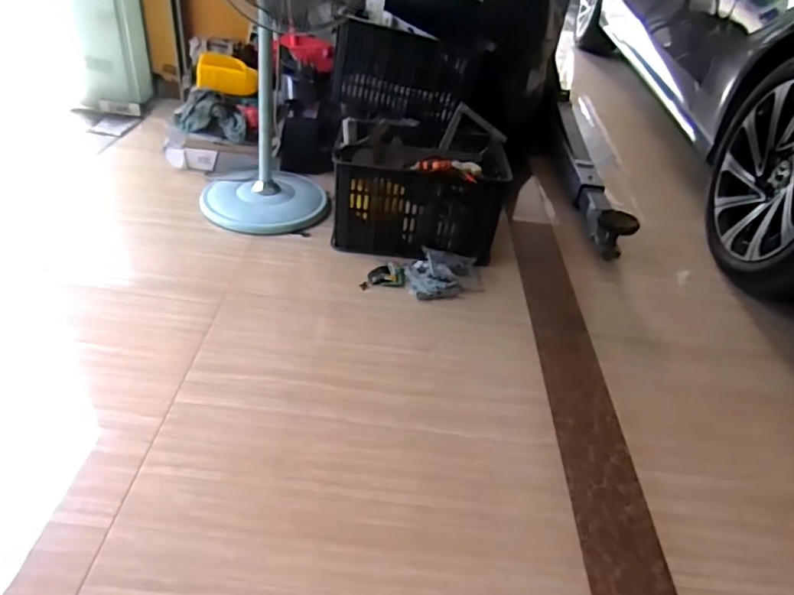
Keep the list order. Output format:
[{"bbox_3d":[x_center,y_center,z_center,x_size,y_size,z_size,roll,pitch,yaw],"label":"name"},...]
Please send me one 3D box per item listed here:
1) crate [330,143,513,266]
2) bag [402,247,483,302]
[{"bbox_3d":[0.068,-0.302,1.690,0.484,0.295,0.274,7,36,1],"label":"crate"},{"bbox_3d":[0.134,-0.068,1.586,0.223,0.054,0.190,-2,37,-12],"label":"bag"}]

